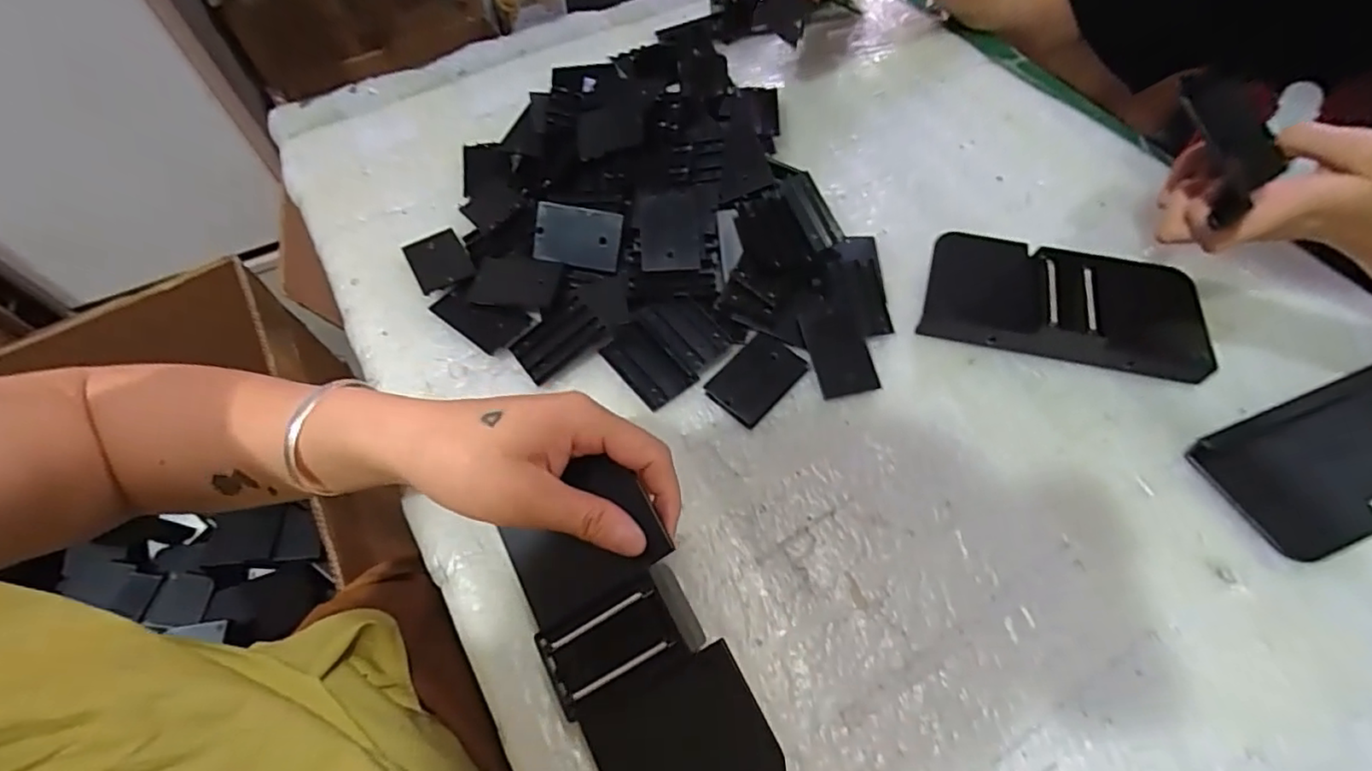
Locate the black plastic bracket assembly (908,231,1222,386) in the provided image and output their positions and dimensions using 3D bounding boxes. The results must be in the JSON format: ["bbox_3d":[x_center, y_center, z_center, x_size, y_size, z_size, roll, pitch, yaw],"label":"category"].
[{"bbox_3d":[0.233,-0.050,0.374,0.158,0.029,0.071,12,61,8],"label":"black plastic bracket assembly"}]

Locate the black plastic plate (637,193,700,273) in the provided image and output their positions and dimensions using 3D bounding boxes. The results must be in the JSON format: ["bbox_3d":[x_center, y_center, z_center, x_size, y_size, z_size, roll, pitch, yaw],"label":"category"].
[{"bbox_3d":[-0.011,-0.098,0.386,0.037,0.006,0.057,-4,74,0],"label":"black plastic plate"}]

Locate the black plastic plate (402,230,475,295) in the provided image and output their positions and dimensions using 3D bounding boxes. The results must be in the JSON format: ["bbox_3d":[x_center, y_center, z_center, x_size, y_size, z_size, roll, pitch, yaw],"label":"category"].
[{"bbox_3d":[-0.163,-0.082,0.400,0.036,0.005,0.052,-25,56,-20],"label":"black plastic plate"}]

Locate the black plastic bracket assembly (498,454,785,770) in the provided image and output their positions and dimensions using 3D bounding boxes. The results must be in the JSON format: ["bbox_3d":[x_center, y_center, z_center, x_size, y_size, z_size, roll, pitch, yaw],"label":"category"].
[{"bbox_3d":[-0.022,0.113,0.261,0.071,0.023,0.148,-34,73,3],"label":"black plastic bracket assembly"}]

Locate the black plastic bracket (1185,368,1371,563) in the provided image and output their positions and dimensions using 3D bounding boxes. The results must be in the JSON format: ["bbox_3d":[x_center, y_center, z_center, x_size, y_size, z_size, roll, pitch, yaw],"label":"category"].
[{"bbox_3d":[0.374,0.033,0.327,0.185,0.023,0.073,-17,61,-8],"label":"black plastic bracket"}]

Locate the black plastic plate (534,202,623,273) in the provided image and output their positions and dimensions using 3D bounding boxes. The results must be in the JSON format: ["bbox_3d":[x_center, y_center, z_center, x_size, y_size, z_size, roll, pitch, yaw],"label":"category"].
[{"bbox_3d":[-0.069,-0.095,0.389,0.056,0.004,0.037,11,101,5],"label":"black plastic plate"}]

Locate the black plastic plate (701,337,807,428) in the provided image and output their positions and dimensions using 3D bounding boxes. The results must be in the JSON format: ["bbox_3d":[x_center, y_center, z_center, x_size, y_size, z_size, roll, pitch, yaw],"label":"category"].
[{"bbox_3d":[0.042,-0.005,0.358,0.036,0.004,0.055,40,70,12],"label":"black plastic plate"}]

